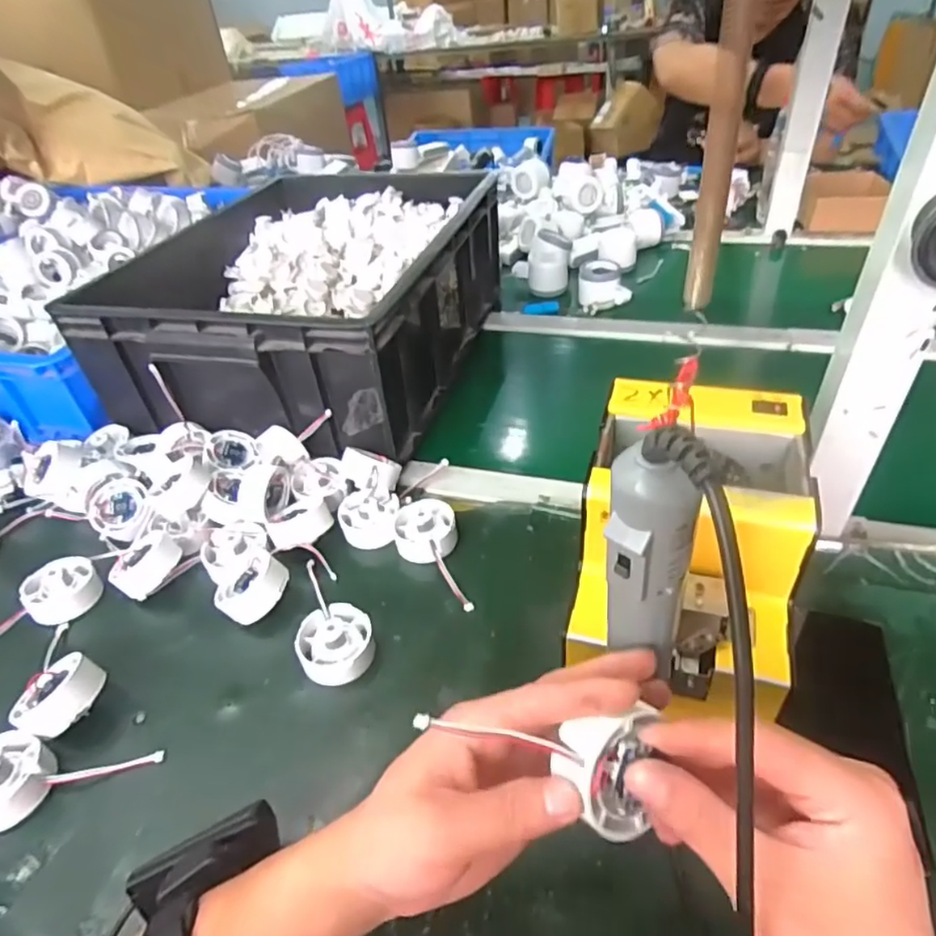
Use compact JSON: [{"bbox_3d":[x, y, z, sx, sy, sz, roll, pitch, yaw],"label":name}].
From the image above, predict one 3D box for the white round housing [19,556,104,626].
[{"bbox_3d":[-0.346,0.101,0.517,0.058,0.032,0.058,-4,40,3],"label":"white round housing"}]

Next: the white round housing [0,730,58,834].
[{"bbox_3d":[-0.299,0.204,0.393,0.054,0.032,0.054,-4,40,3],"label":"white round housing"}]

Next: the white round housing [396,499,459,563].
[{"bbox_3d":[-0.037,0.051,0.536,0.053,0.024,0.063,-6,40,0],"label":"white round housing"}]

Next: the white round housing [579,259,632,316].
[{"bbox_3d":[0.192,-0.260,0.868,0.062,0.045,0.070,-8,40,-2],"label":"white round housing"}]

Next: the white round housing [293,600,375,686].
[{"bbox_3d":[-0.099,0.130,0.454,0.053,0.028,0.057,-4,40,3],"label":"white round housing"}]

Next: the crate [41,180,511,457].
[{"bbox_3d":[-0.180,-0.218,0.746,0.350,0.161,0.460,8,42,16],"label":"crate"}]

